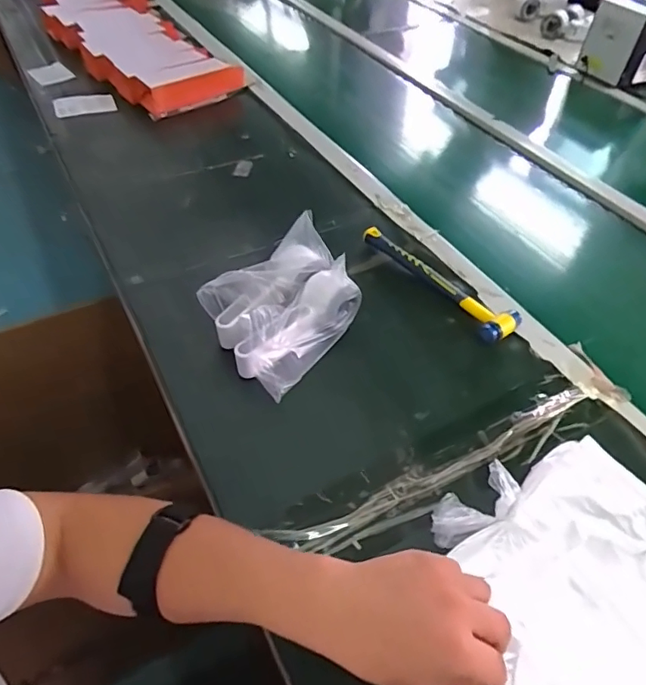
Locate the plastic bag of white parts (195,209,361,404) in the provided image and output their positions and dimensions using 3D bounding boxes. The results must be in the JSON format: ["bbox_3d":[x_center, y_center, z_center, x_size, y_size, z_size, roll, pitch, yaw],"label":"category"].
[{"bbox_3d":[-0.046,-0.045,0.608,0.128,0.084,0.182,29,53,22],"label":"plastic bag of white parts"}]

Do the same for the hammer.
[{"bbox_3d":[0.150,-0.084,0.688,0.059,0.025,0.240,-28,54,-24],"label":"hammer"}]

